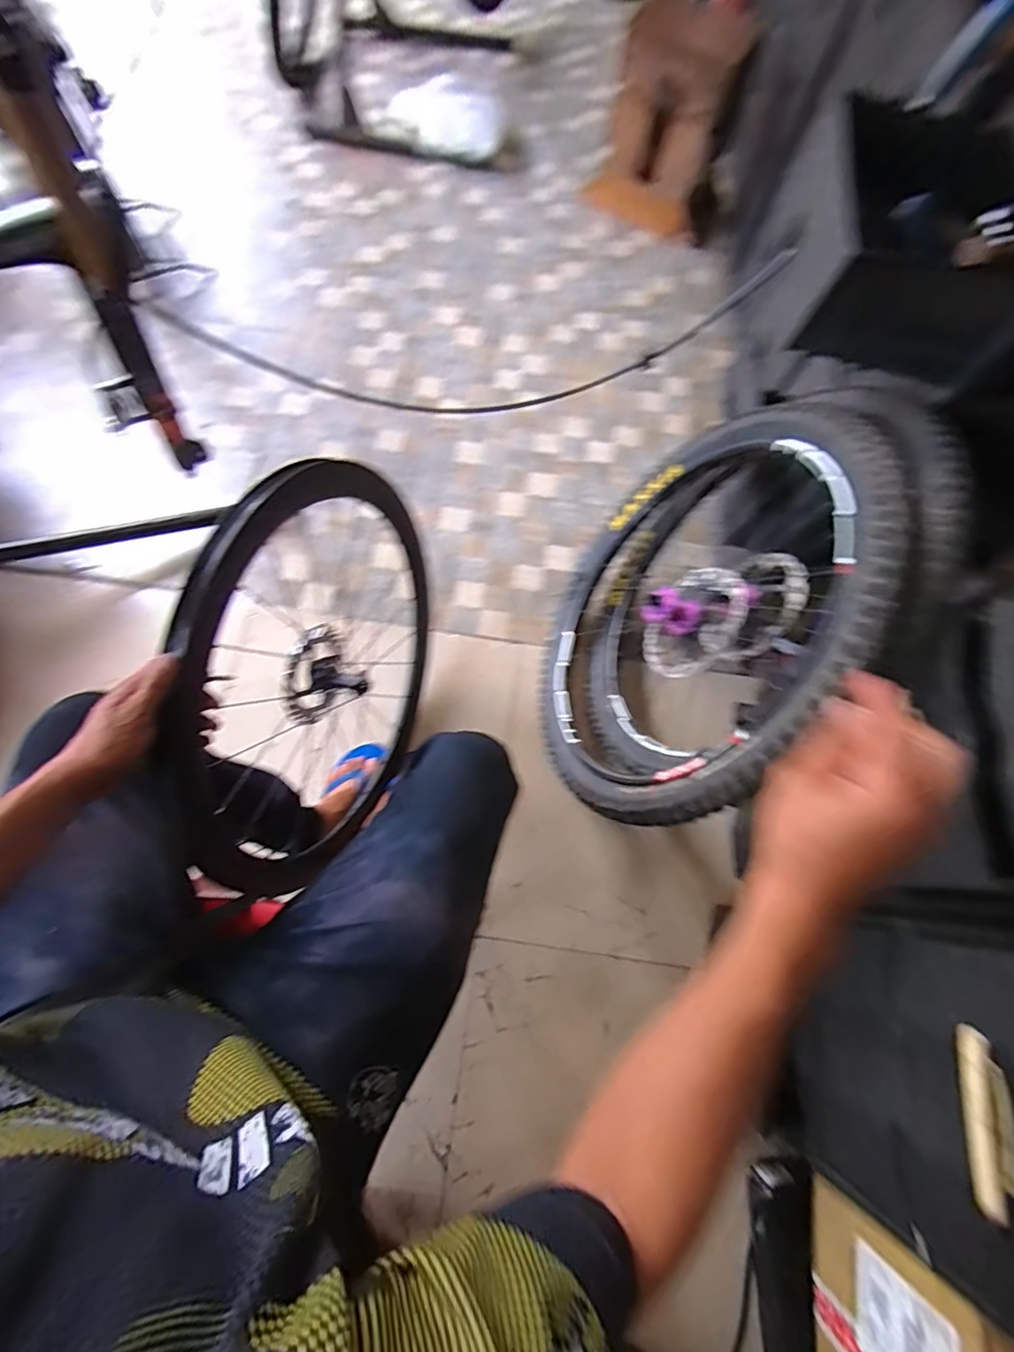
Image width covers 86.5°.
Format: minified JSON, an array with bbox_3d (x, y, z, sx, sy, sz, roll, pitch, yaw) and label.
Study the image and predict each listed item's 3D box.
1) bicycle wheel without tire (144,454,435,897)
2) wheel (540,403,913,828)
[{"bbox_3d":[-0.258,0.001,0.789,0.107,0.558,0.538,14,72,5],"label":"bicycle wheel without tire"},{"bbox_3d":[0.287,-0.098,0.882,0.094,0.659,0.619,23,32,-24],"label":"wheel"}]

